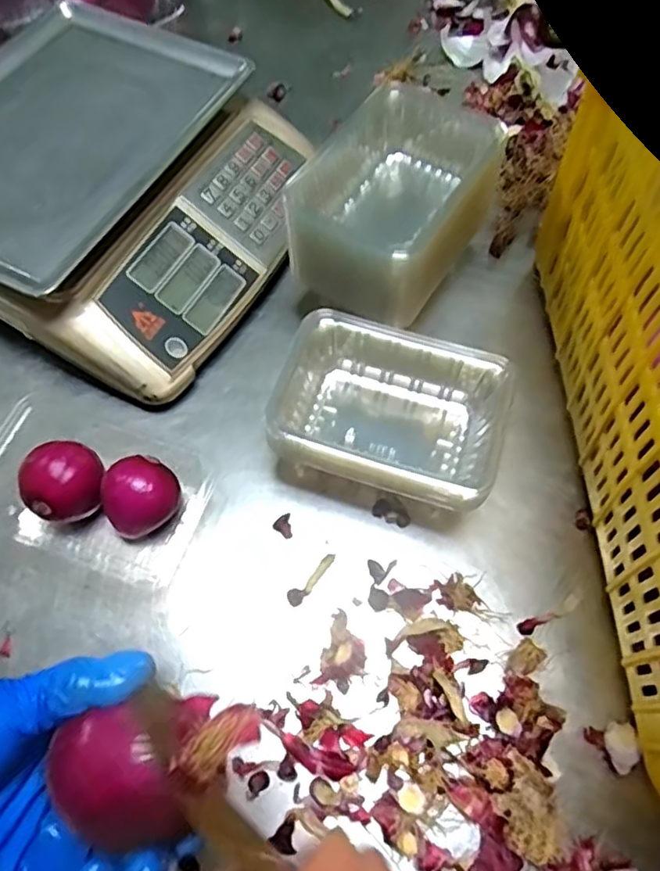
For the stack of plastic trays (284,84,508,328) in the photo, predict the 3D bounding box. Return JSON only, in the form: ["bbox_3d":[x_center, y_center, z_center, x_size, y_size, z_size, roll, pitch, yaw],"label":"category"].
[{"bbox_3d":[0.068,-0.212,0.600,0.140,0.145,0.193,30,68,13],"label":"stack of plastic trays"}]

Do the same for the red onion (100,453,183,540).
[{"bbox_3d":[-0.153,0.051,0.499,0.051,0.059,0.058,41,71,17],"label":"red onion"}]

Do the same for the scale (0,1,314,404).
[{"bbox_3d":[-0.228,-0.257,0.641,0.372,0.127,0.368,24,67,11],"label":"scale"}]

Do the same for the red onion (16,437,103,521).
[{"bbox_3d":[-0.213,0.041,0.502,0.060,0.064,0.054,-32,69,-14],"label":"red onion"}]

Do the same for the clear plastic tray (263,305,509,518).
[{"bbox_3d":[0.045,-0.018,0.526,0.194,0.092,0.138,20,66,9],"label":"clear plastic tray"}]

